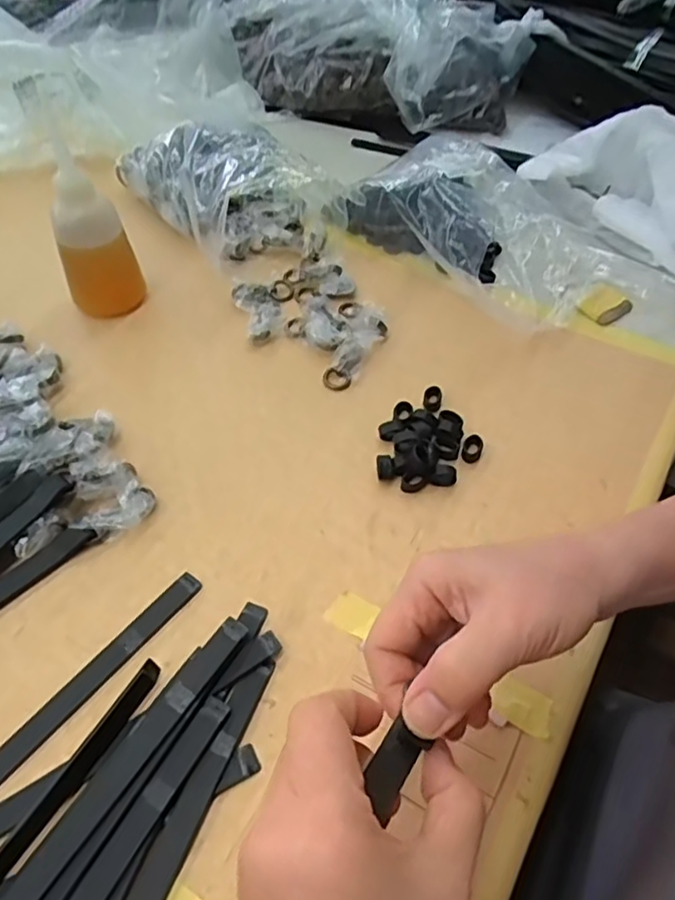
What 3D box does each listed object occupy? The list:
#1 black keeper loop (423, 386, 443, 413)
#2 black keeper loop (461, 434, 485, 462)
[{"bbox_3d":[0.076,-0.042,0.478,0.014,0.004,0.021,12,53,6],"label":"black keeper loop"},{"bbox_3d":[0.100,-0.001,0.446,0.014,0.006,0.024,25,56,15],"label":"black keeper loop"}]

